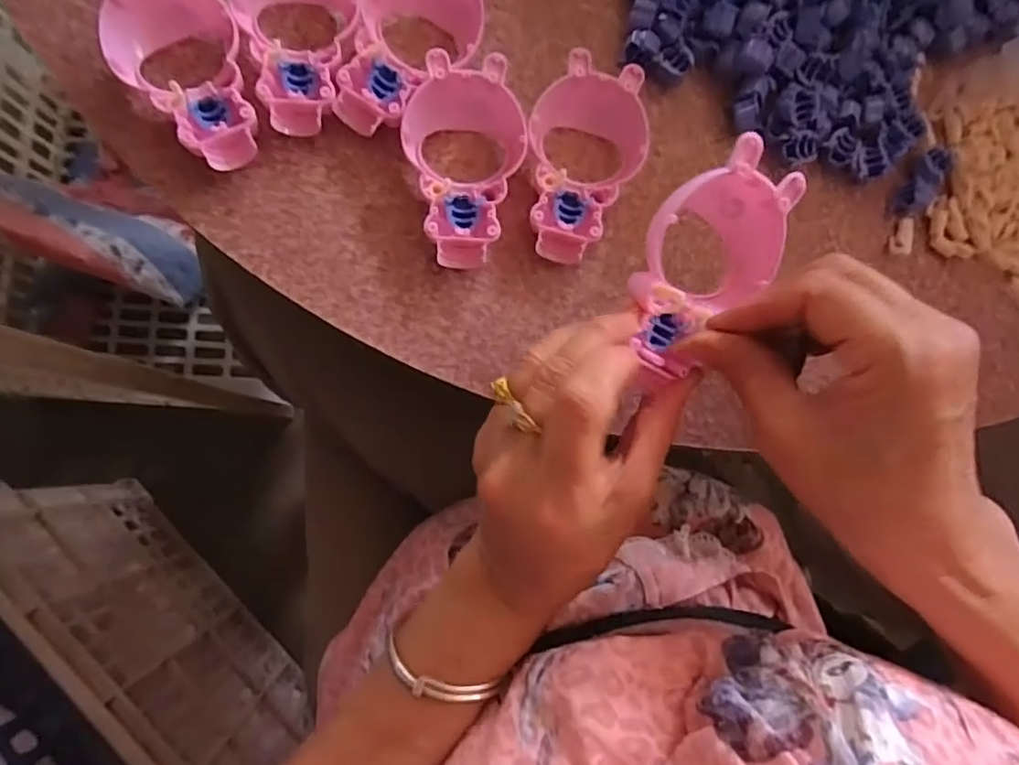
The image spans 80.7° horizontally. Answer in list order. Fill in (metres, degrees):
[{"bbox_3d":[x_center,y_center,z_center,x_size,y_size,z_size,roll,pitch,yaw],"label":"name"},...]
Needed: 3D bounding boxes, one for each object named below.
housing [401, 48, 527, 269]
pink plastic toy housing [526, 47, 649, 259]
[{"bbox_3d":[-0.022,-0.109,0.304,0.058,0.024,0.104,0,84,-4],"label":"housing"},{"bbox_3d":[0.037,-0.112,0.311,0.058,0.024,0.104,12,83,-3],"label":"pink plastic toy housing"}]

